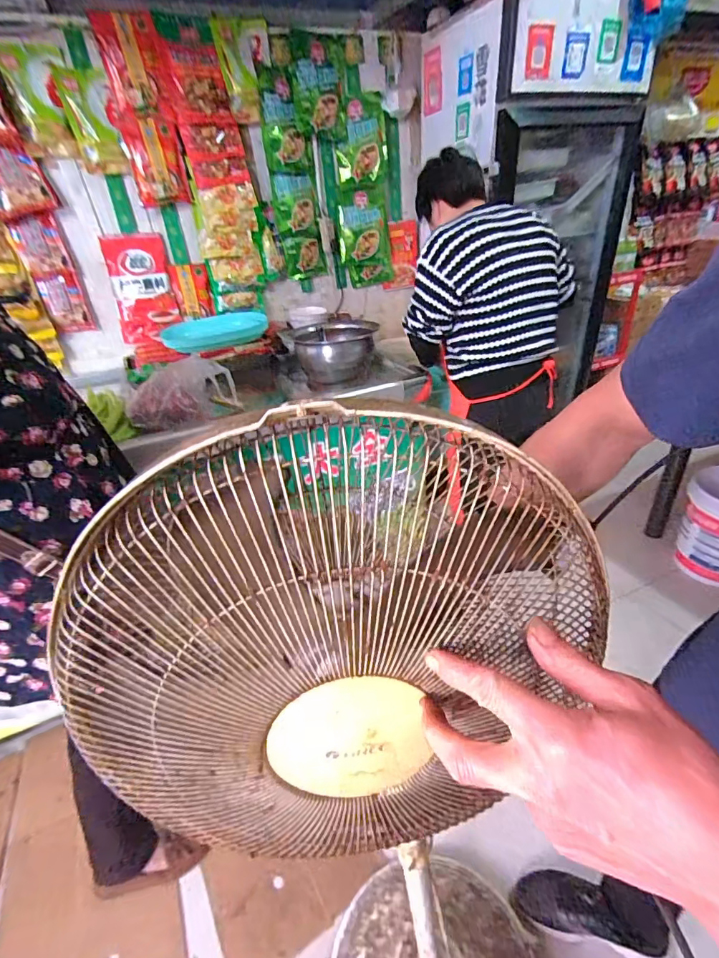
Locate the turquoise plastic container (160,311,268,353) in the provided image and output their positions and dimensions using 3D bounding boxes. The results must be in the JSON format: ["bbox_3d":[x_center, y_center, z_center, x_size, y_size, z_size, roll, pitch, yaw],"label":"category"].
[{"bbox_3d":[-0.503,-0.531,1.598,0.260,0.063,0.411,21,39,39],"label":"turquoise plastic container"}]

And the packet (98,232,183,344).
[{"bbox_3d":[-0.760,-0.661,1.571,0.198,0.347,0.025,-10,29,-12],"label":"packet"}]

